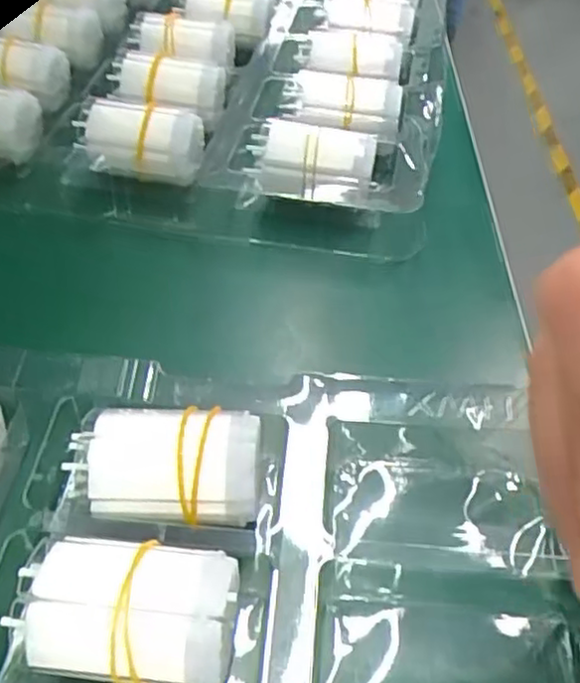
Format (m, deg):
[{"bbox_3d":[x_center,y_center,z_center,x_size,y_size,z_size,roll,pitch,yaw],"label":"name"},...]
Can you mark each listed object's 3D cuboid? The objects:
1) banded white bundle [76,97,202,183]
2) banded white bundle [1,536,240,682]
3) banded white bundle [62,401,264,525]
[{"bbox_3d":[-0.078,-0.104,0.364,0.066,0.037,0.048,-3,49,-5],"label":"banded white bundle"},{"bbox_3d":[-0.045,0.074,0.196,0.056,0.024,0.037,4,49,2],"label":"banded white bundle"},{"bbox_3d":[-0.040,0.045,0.241,0.060,0.039,0.041,2,49,1],"label":"banded white bundle"}]

